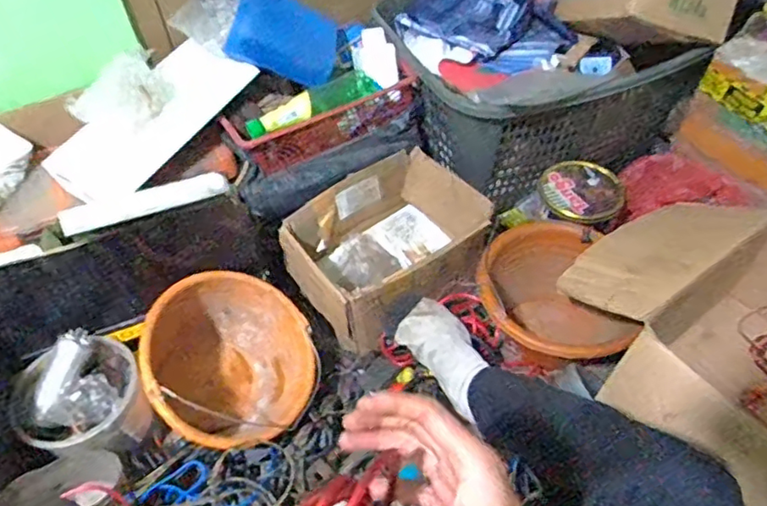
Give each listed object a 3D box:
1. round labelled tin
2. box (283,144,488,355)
[{"bbox_3d":[0.362,-0.107,1.035,0.142,0.021,0.141,-2,50,2],"label":"round labelled tin"},{"bbox_3d":[0.013,-0.007,1.005,0.314,0.147,0.245,-31,55,-21],"label":"box"}]

